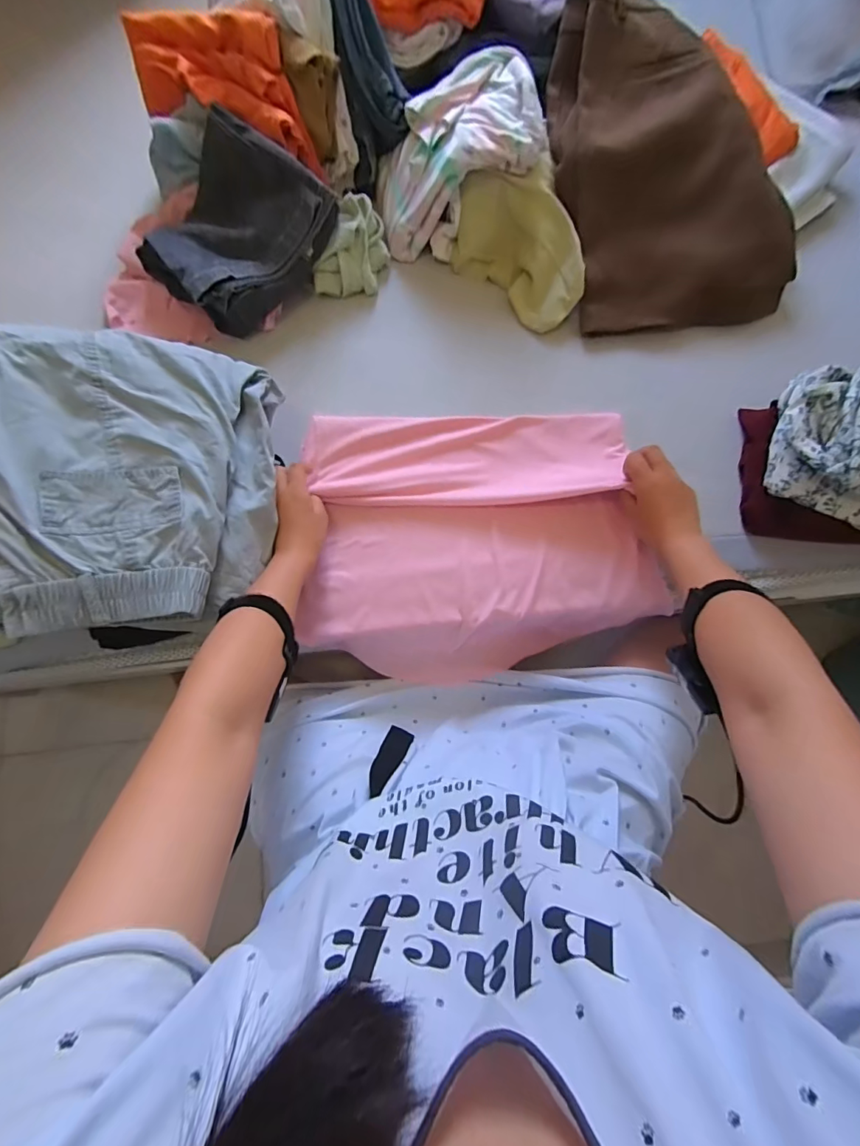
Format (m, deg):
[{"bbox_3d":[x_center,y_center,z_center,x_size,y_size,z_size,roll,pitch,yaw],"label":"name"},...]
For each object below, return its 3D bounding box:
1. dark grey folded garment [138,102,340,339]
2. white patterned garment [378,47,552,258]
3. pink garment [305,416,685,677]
[{"bbox_3d":[-0.266,-0.460,0.609,0.218,0.117,0.180,-43,82,-6],"label":"dark grey folded garment"},{"bbox_3d":[0.032,-0.559,0.624,0.211,0.123,0.155,-20,80,-3],"label":"white patterned garment"},{"bbox_3d":[0.065,-0.035,0.607,0.435,0.087,0.333,-1,79,1],"label":"pink garment"}]

